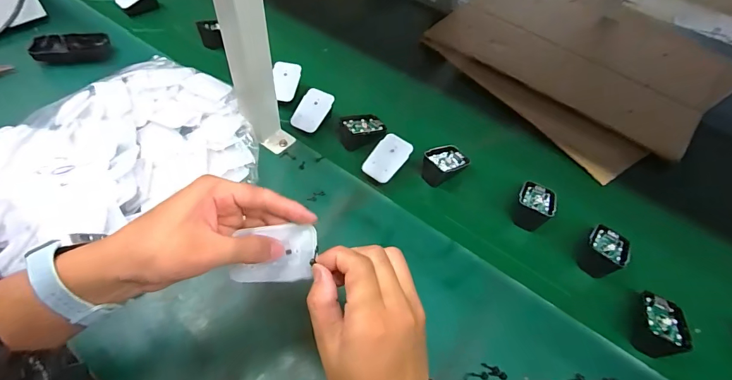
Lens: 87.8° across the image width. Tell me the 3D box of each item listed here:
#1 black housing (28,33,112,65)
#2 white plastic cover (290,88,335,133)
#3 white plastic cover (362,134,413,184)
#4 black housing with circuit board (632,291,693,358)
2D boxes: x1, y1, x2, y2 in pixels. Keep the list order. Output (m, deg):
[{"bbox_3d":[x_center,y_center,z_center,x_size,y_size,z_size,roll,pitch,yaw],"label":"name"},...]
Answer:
[{"bbox_3d":[-0.497,-0.238,0.644,0.111,0.027,0.058,-14,56,-15],"label":"black housing"},{"bbox_3d":[-0.081,-0.120,0.568,0.046,0.005,0.072,25,72,8],"label":"white plastic cover"},{"bbox_3d":[0.029,-0.044,0.520,0.044,0.004,0.068,34,80,13],"label":"white plastic cover"},{"bbox_3d":[0.321,0.147,0.418,0.049,0.038,0.070,26,56,13],"label":"black housing with circuit board"}]

